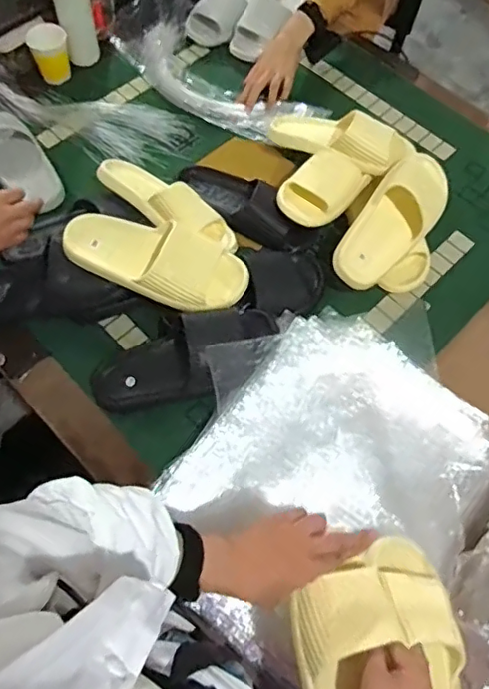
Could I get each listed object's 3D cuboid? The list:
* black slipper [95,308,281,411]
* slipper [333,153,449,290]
[{"bbox_3d":[-0.086,0.020,0.792,0.276,0.081,0.116,-28,69,-1],"label":"black slipper"},{"bbox_3d":[0.227,-0.192,0.851,0.102,0.061,0.241,38,89,14],"label":"slipper"}]

